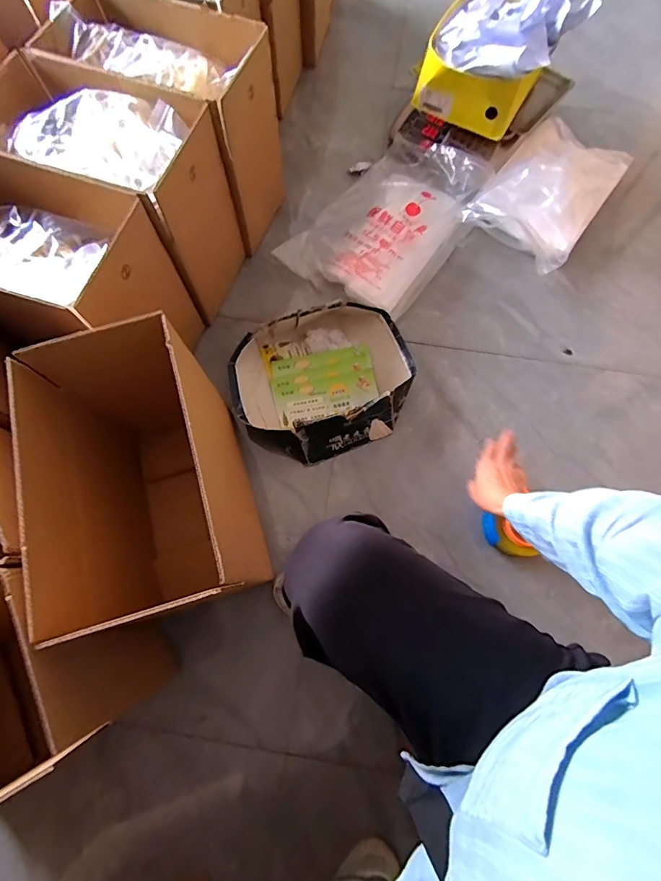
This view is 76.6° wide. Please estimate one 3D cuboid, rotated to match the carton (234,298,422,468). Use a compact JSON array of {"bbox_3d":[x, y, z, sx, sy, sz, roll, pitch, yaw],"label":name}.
[{"bbox_3d":[-0.016,-0.122,0.823,0.345,0.093,0.293,-15,75,-6],"label":"carton"}]

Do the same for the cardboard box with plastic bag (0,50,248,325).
[{"bbox_3d":[-0.388,-0.455,0.781,0.367,0.307,0.205,21,75,4],"label":"cardboard box with plastic bag"}]

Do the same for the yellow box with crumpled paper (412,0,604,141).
[{"bbox_3d":[0.343,-0.838,0.892,0.255,0.165,0.280,38,76,11],"label":"yellow box with crumpled paper"}]

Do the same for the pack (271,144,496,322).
[{"bbox_3d":[0.141,-0.501,0.954,0.308,0.060,0.459,38,77,9],"label":"pack"}]

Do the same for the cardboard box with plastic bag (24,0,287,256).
[{"bbox_3d":[-0.296,-0.615,0.818,0.367,0.277,0.228,20,73,6],"label":"cardboard box with plastic bag"}]

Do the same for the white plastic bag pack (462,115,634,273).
[{"bbox_3d":[0.519,-0.597,0.981,0.241,0.088,0.423,35,76,8],"label":"white plastic bag pack"}]

